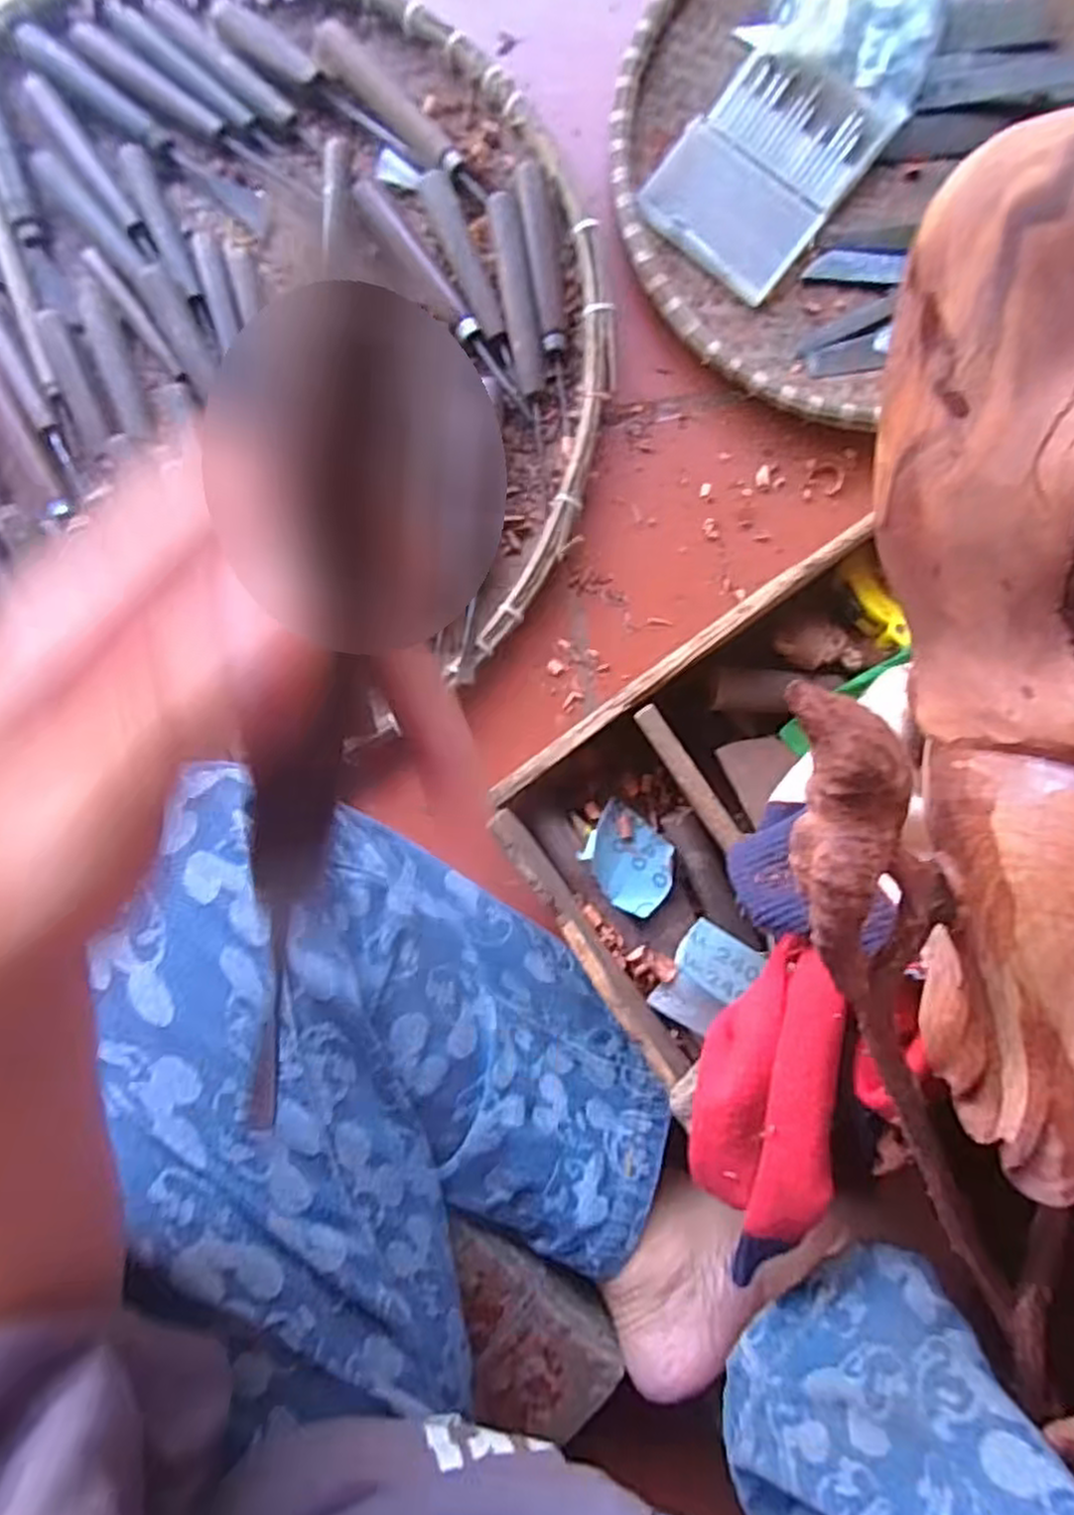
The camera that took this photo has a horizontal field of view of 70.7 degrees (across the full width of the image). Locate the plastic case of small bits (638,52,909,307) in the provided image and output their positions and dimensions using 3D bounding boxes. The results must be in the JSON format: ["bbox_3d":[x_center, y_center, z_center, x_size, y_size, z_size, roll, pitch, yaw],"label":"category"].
[{"bbox_3d":[0.138,-0.355,0.458,0.099,0.016,0.127,39,94,3],"label":"plastic case of small bits"}]

